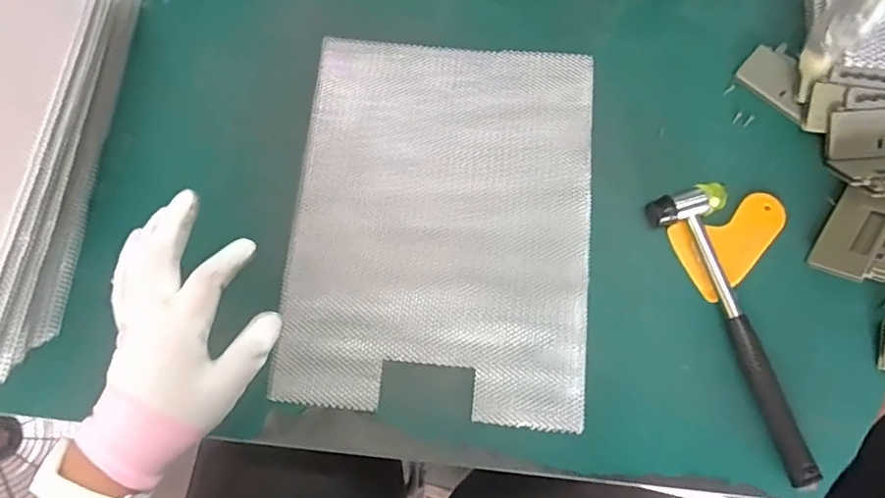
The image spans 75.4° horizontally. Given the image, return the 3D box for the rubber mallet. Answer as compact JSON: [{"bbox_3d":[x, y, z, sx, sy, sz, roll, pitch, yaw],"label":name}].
[{"bbox_3d":[0.234,0.059,0.450,0.060,0.026,0.235,-16,76,-2],"label":"rubber mallet"}]

